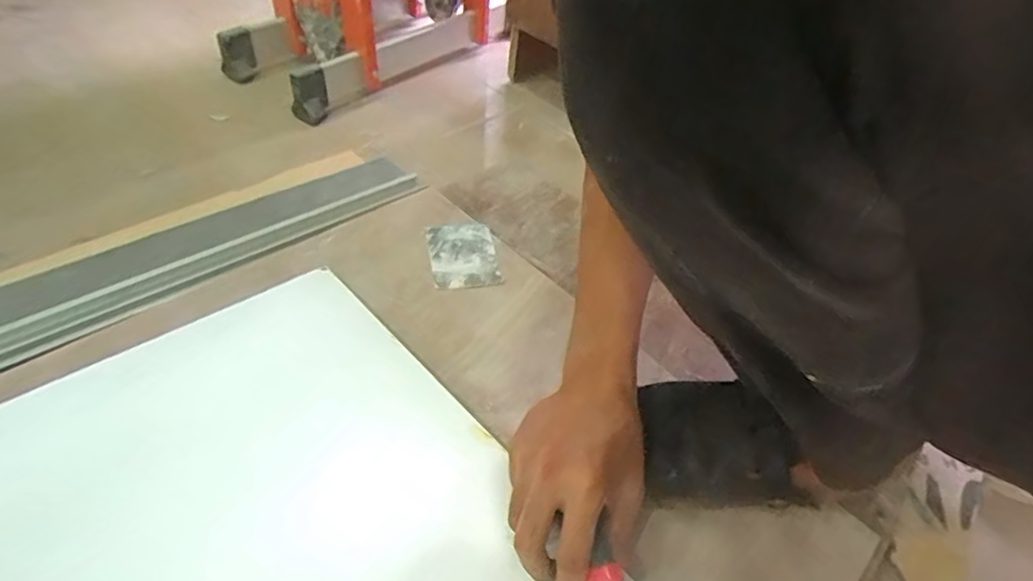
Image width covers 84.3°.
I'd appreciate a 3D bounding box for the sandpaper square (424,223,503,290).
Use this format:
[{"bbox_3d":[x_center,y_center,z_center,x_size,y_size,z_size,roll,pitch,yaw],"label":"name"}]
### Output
[{"bbox_3d":[-0.064,-0.044,0.666,0.076,0.006,0.107,-6,48,-12],"label":"sandpaper square"}]

